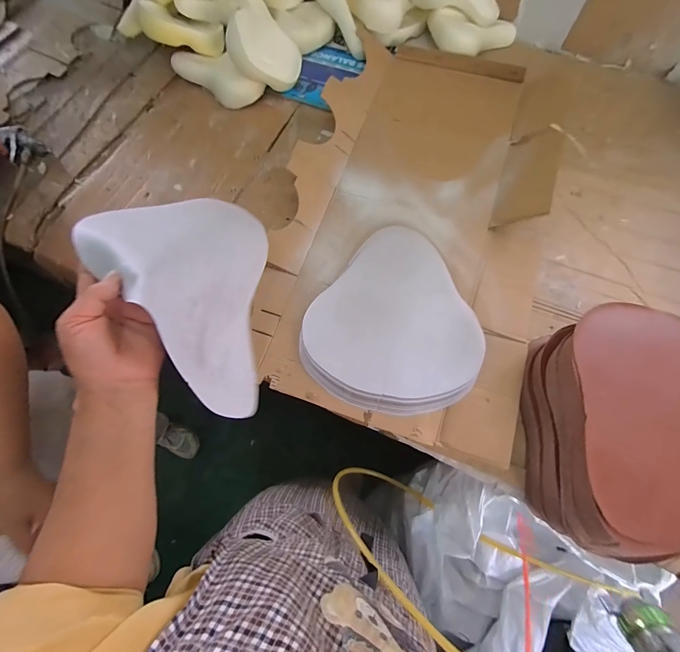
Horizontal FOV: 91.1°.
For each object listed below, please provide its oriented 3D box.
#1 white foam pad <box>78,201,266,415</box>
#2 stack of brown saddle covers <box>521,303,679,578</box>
[{"bbox_3d":[-0.180,-0.040,0.415,0.119,0.242,0.282,-1,70,-2],"label":"white foam pad"},{"bbox_3d":[0.491,0.170,0.539,0.325,0.140,0.367,9,70,2],"label":"stack of brown saddle covers"}]

